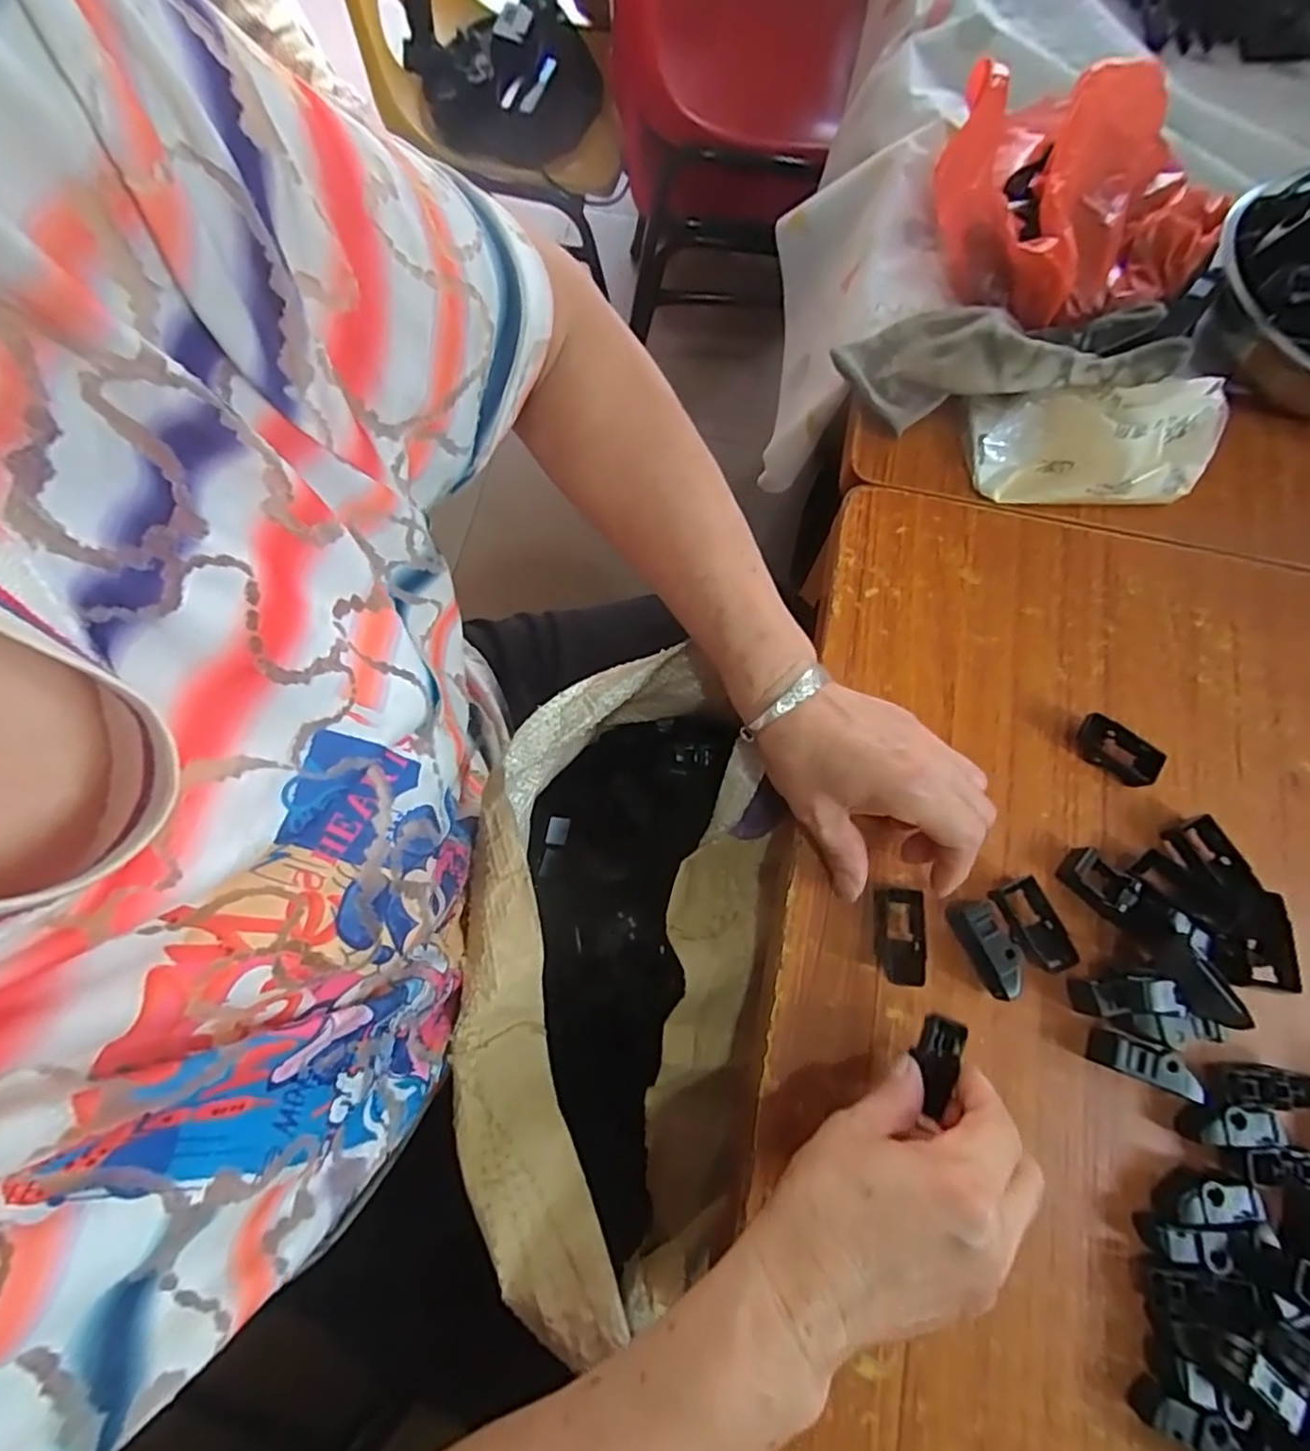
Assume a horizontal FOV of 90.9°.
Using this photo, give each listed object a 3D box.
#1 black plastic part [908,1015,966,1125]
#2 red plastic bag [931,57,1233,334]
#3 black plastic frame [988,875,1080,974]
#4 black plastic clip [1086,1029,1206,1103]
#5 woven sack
[{"bbox_3d":[0.141,0.171,0.323,0.020,0.010,0.045,11,80,2],"label":"black plastic part"},{"bbox_3d":[0.301,-0.384,0.473,0.177,0.079,0.209,-38,78,-11],"label":"red plastic bag"},{"bbox_3d":[0.214,0.112,0.365,0.024,0.016,0.052,-26,76,-8],"label":"black plastic frame"},{"bbox_3d":[0.259,0.180,0.343,0.043,0.025,0.018,22,75,5],"label":"black plastic clip"},{"bbox_3d":[-0.015,0.134,0.404,0.177,0.167,0.353,9,74,1],"label":"woven sack"}]

